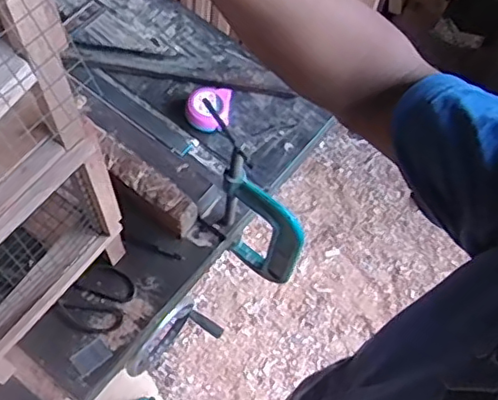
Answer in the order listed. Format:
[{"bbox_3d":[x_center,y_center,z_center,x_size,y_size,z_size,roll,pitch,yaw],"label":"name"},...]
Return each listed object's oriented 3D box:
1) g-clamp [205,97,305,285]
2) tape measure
[{"bbox_3d":[0.004,0.018,0.755,0.146,0.299,0.029,40,68,15],"label":"g-clamp"},{"bbox_3d":[-0.061,-0.138,0.895,0.064,0.032,0.064,4,64,-1],"label":"tape measure"}]

